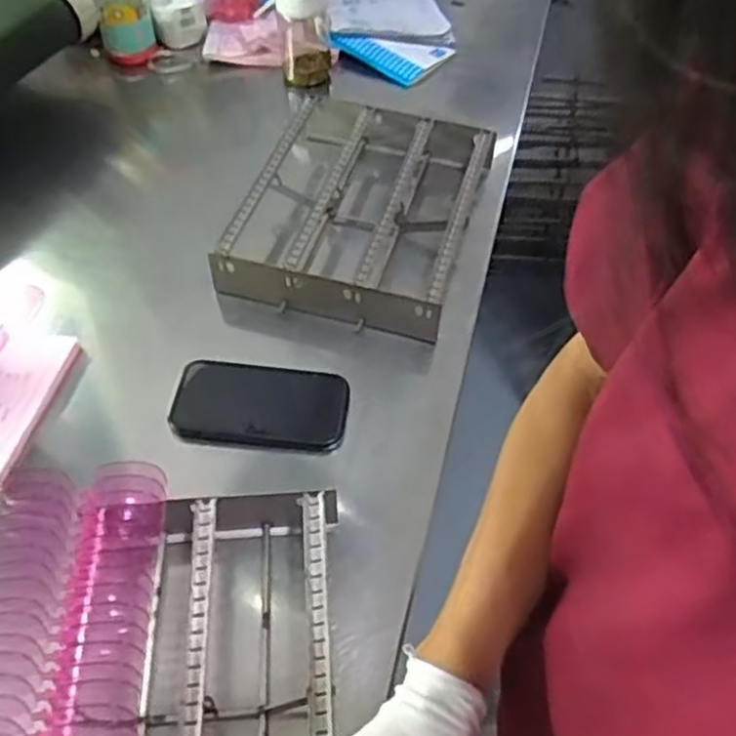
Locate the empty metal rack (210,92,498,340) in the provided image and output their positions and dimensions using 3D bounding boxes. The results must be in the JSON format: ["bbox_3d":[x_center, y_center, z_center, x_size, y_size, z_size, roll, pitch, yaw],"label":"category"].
[{"bbox_3d":[-0.005,-0.183,0.876,0.245,0.068,0.314,13,52,8],"label":"empty metal rack"}]

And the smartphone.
[{"bbox_3d":[-0.104,0.035,0.731,0.165,0.014,0.095,7,52,4],"label":"smartphone"}]

